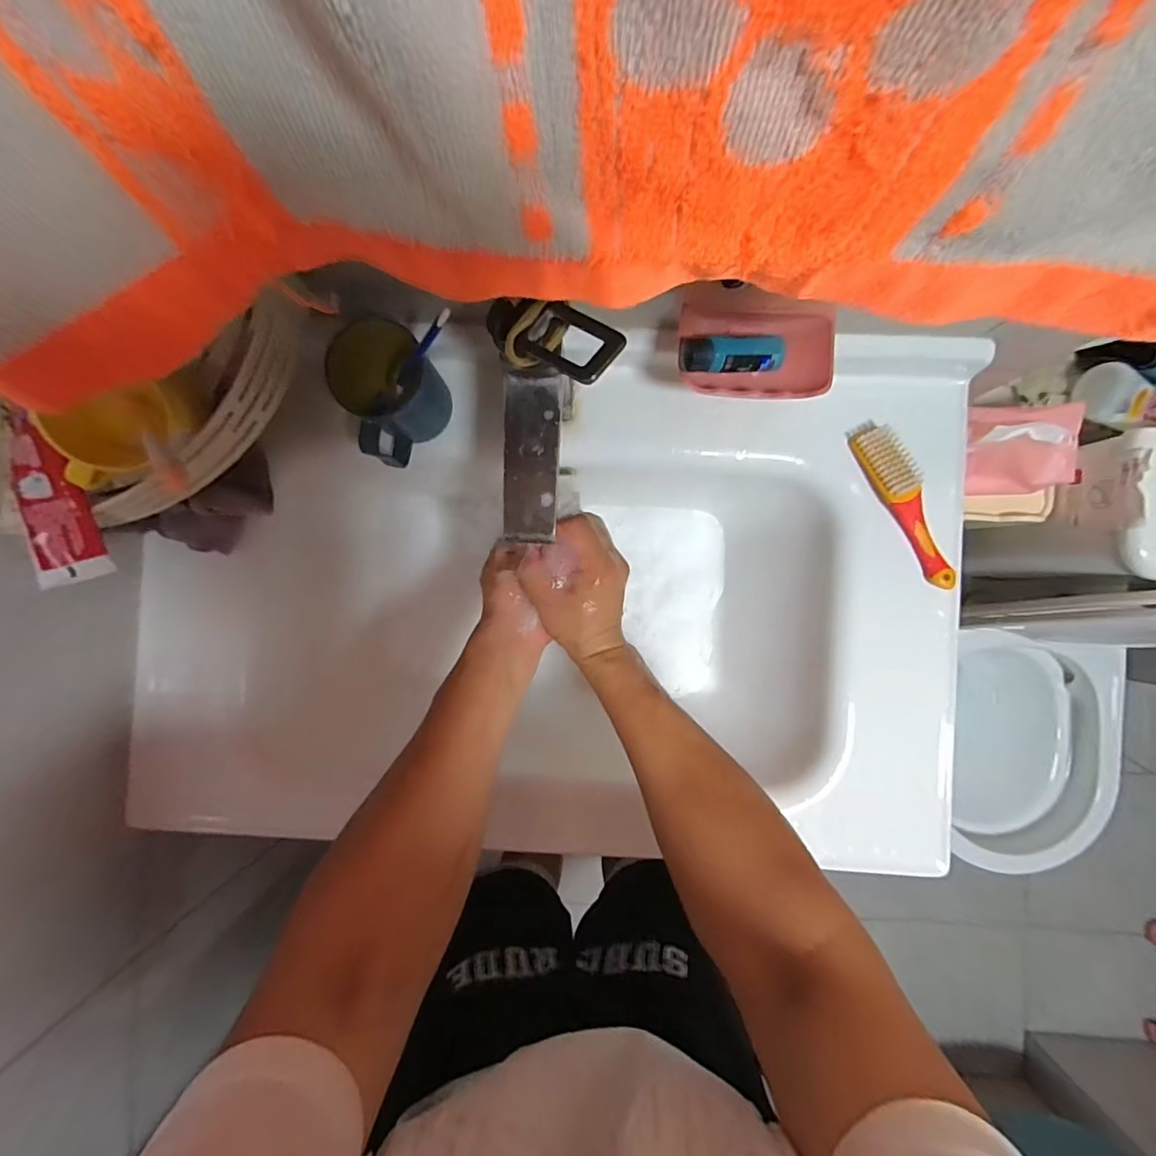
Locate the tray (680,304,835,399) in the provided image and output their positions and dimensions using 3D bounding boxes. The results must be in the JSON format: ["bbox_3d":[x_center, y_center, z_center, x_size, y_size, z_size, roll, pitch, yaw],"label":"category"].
[{"bbox_3d":[0.147,-0.186,0.417,0.126,0.025,0.075,7,89,1],"label":"tray"}]

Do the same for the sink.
[{"bbox_3d":[-0.031,0.007,0.567,0.794,0.163,0.532,3,89,1],"label":"sink"}]

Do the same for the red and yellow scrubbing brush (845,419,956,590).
[{"bbox_3d":[0.314,-0.071,0.479,0.034,0.033,0.173,-30,89,1],"label":"red and yellow scrubbing brush"}]

